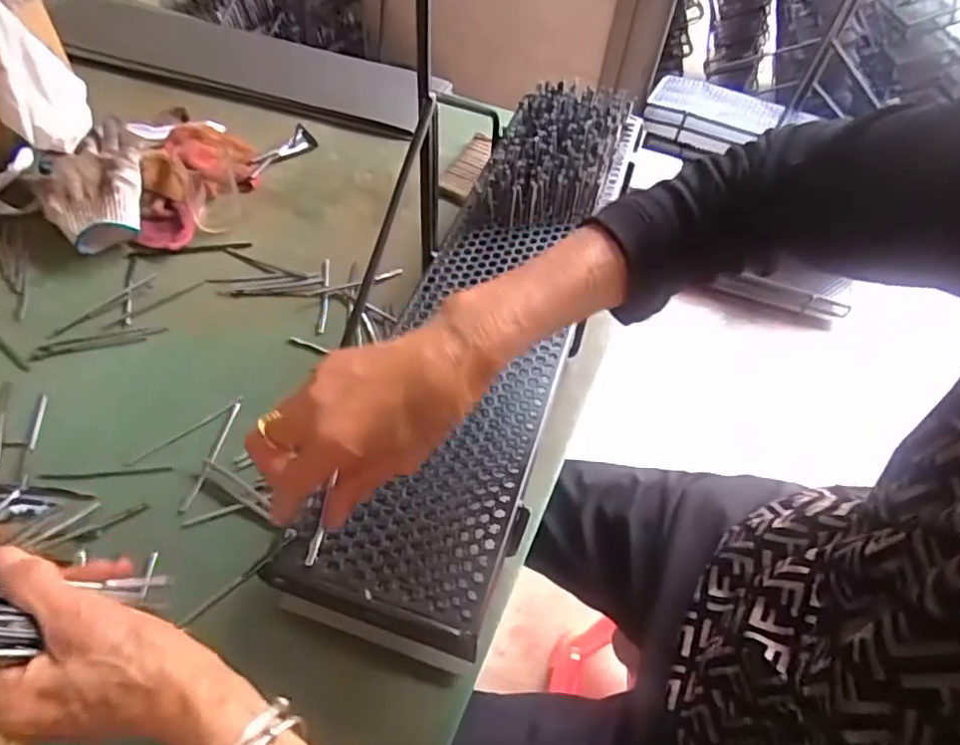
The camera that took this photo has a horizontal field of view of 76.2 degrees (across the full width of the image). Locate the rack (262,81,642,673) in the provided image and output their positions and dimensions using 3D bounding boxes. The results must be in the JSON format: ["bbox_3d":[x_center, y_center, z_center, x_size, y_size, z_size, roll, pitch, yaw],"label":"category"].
[{"bbox_3d":[0.011,-0.071,0.518,0.157,0.039,0.565,13,59,6],"label":"rack"}]

